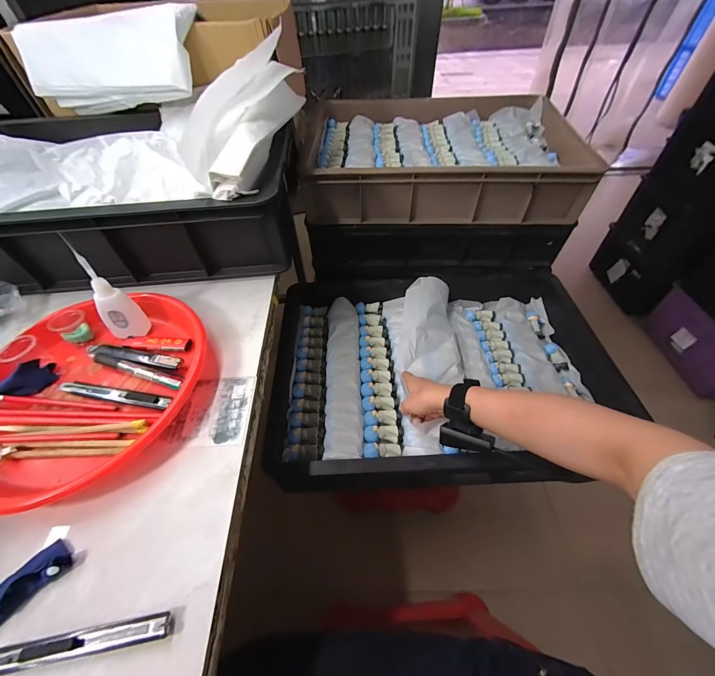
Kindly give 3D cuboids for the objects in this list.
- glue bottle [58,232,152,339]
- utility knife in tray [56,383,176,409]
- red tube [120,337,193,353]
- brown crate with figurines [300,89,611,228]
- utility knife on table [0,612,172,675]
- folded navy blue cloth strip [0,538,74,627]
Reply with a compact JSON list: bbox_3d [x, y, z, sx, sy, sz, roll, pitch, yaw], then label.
[{"bbox_3d":[-0.295,-0.049,0.364,0.031,0.122,0.040,30,58,24],"label":"glue bottle"},{"bbox_3d":[-0.268,0.061,0.344,0.136,0.009,0.014,9,51,9],"label":"utility knife in tray"},{"bbox_3d":[-0.250,0.007,0.390,0.083,0.007,0.022,2,51,3],"label":"red tube"},{"bbox_3d":[0.184,-0.433,0.753,0.577,0.128,0.400,2,51,3],"label":"brown crate with figurines"},{"bbox_3d":[-0.206,0.219,0.221,0.137,0.010,0.015,-8,51,-5],"label":"utility knife on table"},{"bbox_3d":[-0.262,0.196,0.245,0.028,0.016,0.062,28,57,22],"label":"folded navy blue cloth strip"}]

